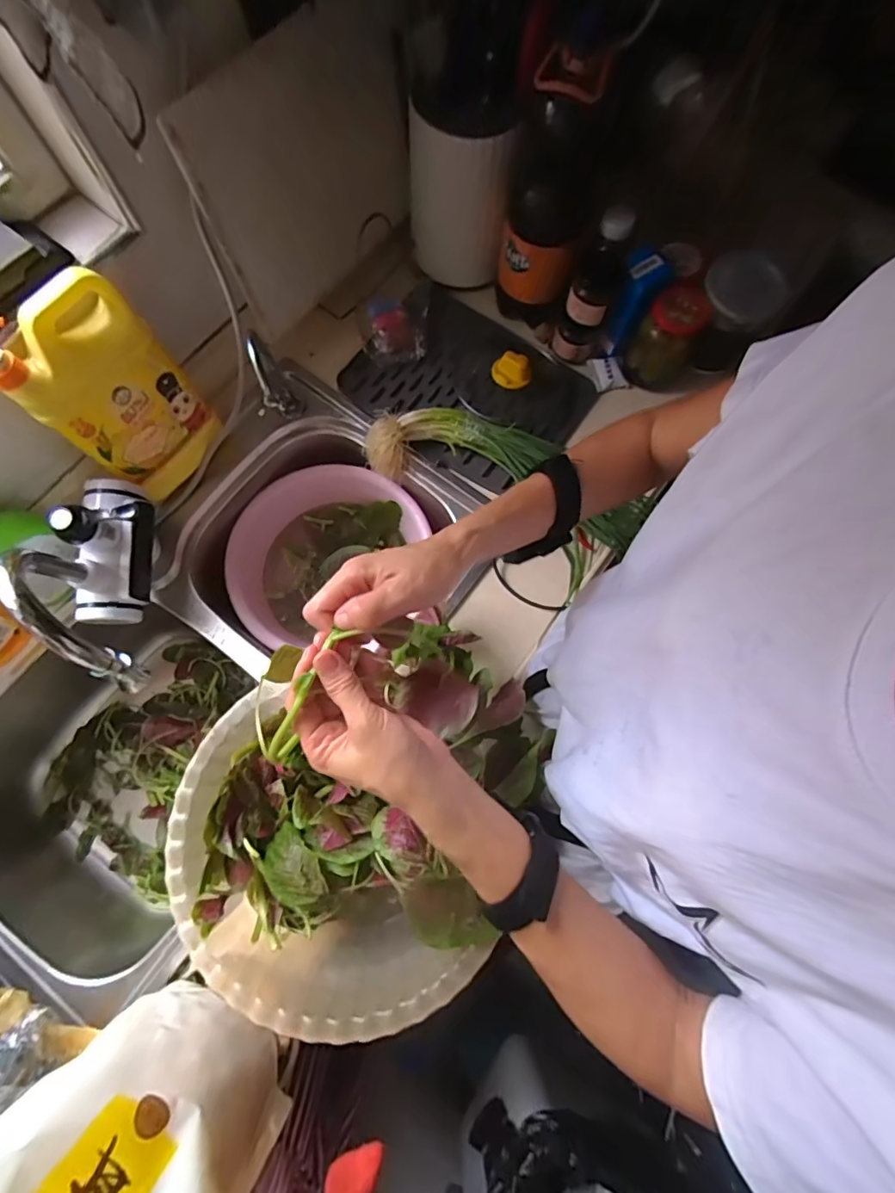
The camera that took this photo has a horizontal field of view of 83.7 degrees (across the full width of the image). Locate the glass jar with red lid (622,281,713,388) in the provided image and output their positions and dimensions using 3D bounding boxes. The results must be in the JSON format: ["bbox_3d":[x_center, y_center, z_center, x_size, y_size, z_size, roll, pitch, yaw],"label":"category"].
[{"bbox_3d":[0.294,-0.342,0.663,0.076,0.109,0.070,0,76,-2],"label":"glass jar with red lid"}]

